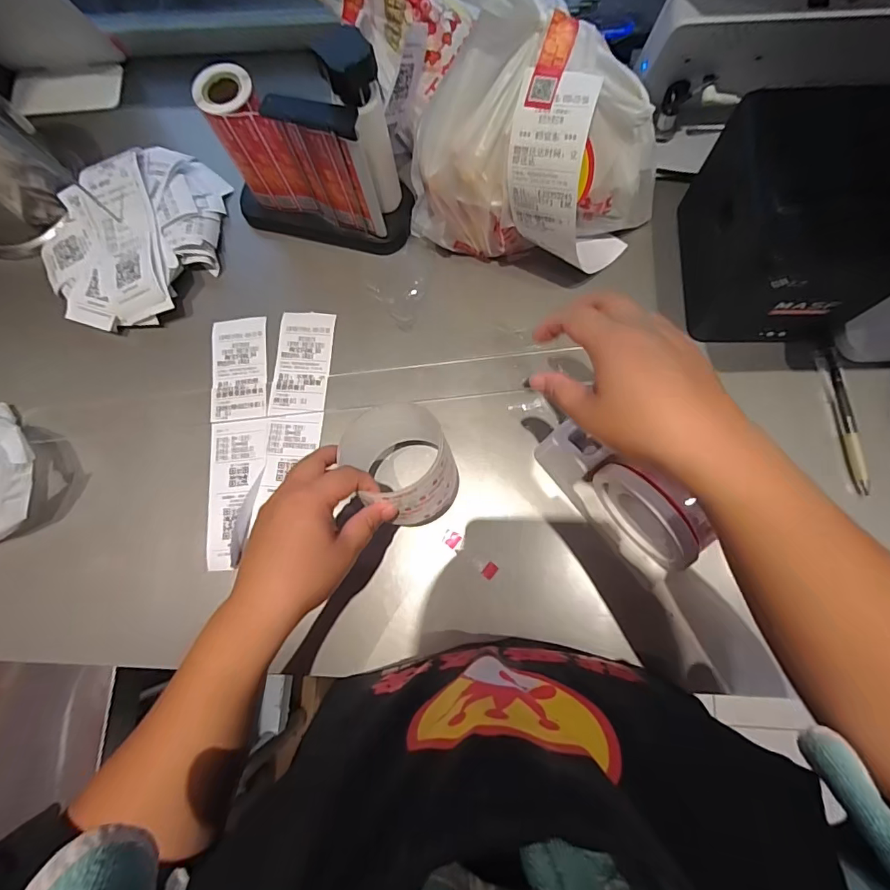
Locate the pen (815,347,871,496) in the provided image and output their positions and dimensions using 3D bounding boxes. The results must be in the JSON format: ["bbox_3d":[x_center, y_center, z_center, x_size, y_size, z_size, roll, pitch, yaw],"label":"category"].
[{"bbox_3d":[0.356,-0.024,0.418,0.016,0.012,0.131,-8,77,2],"label":"pen"}]

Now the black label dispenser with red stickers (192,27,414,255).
[{"bbox_3d":[-0.128,-0.262,0.424,0.180,0.172,0.064,14,79,6],"label":"black label dispenser with red stickers"}]

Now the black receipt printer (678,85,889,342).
[{"bbox_3d":[0.290,-0.182,0.390,0.126,0.139,0.151,1,77,3],"label":"black receipt printer"}]

